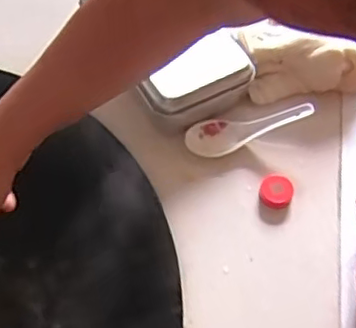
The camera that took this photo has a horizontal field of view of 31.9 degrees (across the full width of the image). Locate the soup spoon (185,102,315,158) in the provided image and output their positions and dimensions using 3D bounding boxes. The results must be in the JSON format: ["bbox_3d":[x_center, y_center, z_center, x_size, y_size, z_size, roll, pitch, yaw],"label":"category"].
[{"bbox_3d":[0.070,-0.036,0.618,0.126,0.023,0.034,-16,59,12],"label":"soup spoon"}]

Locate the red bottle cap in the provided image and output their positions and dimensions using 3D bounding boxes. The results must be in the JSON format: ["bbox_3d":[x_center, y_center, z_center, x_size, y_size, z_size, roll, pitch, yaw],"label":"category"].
[{"bbox_3d":[0.093,0.026,0.593,0.031,0.012,0.033,2,59,-3],"label":"red bottle cap"}]

